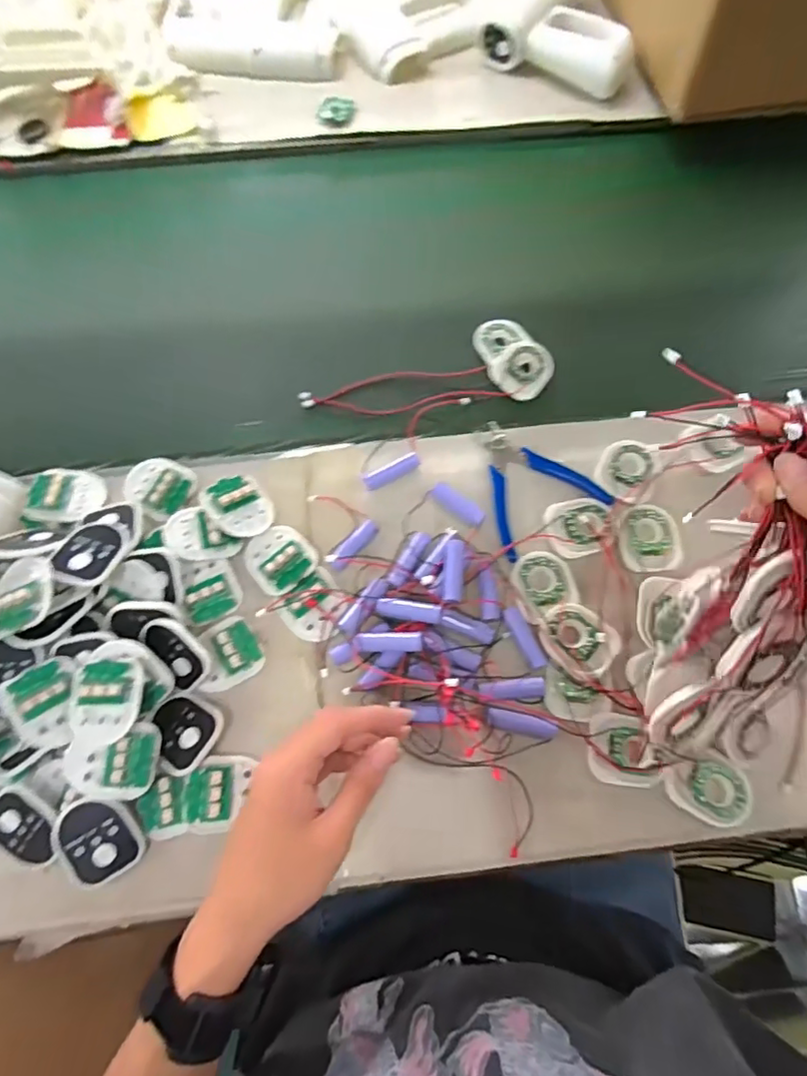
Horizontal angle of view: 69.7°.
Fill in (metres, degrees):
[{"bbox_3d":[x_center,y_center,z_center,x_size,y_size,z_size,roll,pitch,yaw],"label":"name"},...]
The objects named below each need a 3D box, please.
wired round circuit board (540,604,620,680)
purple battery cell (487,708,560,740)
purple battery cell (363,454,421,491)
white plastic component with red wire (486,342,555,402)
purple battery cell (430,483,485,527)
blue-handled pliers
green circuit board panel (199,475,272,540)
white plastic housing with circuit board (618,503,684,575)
[{"bbox_3d":[0.134,0.078,0.444,0.057,0.013,0.049,34,73,12],"label":"wired round circuit board"},{"bbox_3d":[0.087,0.136,0.422,0.051,0.015,0.014,12,70,4],"label":"purple battery cell"},{"bbox_3d":[-0.009,-0.057,0.501,0.050,0.012,0.011,-28,72,-10],"label":"purple battery cell"},{"bbox_3d":[0.112,-0.161,0.551,0.052,0.017,0.065,39,74,13],"label":"white plastic component with red wire"},{"bbox_3d":[0.046,-0.027,0.486,0.048,0.018,0.016,33,73,11],"label":"purple battery cell"},{"bbox_3d":[0.101,-0.051,0.496,0.102,0.008,0.115,-31,73,-11],"label":"blue-handled pliers"},{"bbox_3d":[-0.135,-0.027,0.480,0.049,0.010,0.056,-39,88,-28],"label":"green circuit board panel"},{"bbox_3d":[0.203,0.000,0.479,0.049,0.009,0.057,-4,69,-2],"label":"white plastic housing with circuit board"}]

